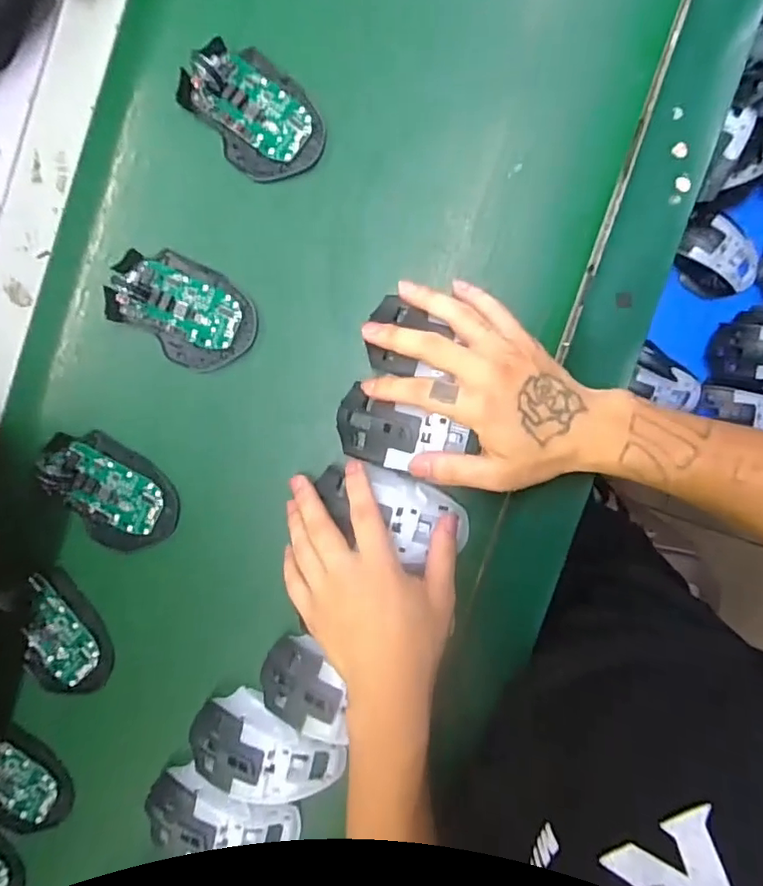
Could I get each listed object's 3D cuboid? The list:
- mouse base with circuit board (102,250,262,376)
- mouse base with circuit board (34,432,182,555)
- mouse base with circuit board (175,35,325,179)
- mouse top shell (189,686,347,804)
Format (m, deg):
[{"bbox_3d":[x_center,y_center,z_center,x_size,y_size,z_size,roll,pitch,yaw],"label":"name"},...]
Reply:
[{"bbox_3d":[-0.153,-0.103,0.424,0.113,0.027,0.073,30,94,3],"label":"mouse base with circuit board"},{"bbox_3d":[-0.213,0.040,0.430,0.109,0.026,0.072,31,94,3],"label":"mouse base with circuit board"},{"bbox_3d":[-0.095,-0.248,0.412,0.071,0.025,0.108,-45,88,5],"label":"mouse base with circuit board"},{"bbox_3d":[-0.088,0.231,0.408,0.113,0.031,0.060,22,94,3],"label":"mouse top shell"}]

